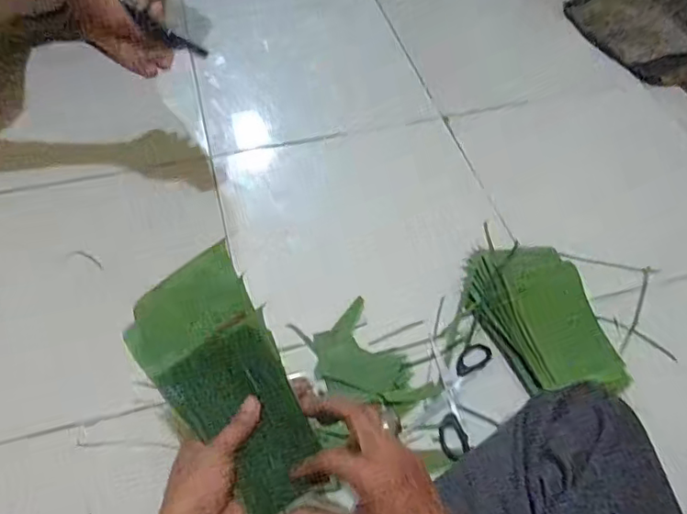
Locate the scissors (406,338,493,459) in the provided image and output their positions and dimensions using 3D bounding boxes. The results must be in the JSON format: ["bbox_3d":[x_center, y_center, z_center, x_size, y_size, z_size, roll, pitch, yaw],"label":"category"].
[{"bbox_3d":[0.124,0.158,0.657,0.073,0.011,0.144,15,54,10],"label":"scissors"}]

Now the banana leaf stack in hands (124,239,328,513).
[{"bbox_3d":[-0.096,0.104,0.462,0.100,0.021,0.208,-27,80,-20],"label":"banana leaf stack in hands"}]

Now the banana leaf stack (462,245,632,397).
[{"bbox_3d":[0.241,0.070,0.702,0.143,0.028,0.216,-8,54,-7],"label":"banana leaf stack"}]

